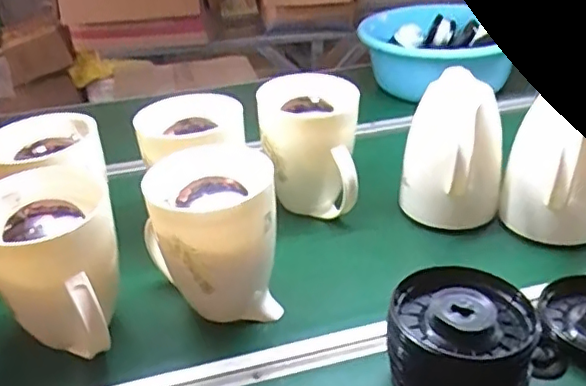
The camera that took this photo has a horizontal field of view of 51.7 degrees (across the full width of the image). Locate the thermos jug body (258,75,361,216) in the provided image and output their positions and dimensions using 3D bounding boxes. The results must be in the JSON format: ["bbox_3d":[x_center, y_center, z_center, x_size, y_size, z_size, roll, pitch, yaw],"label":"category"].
[{"bbox_3d":[0.026,-0.064,0.909,0.145,0.213,0.130,-3,30,0],"label":"thermos jug body"}]

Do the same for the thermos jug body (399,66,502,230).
[{"bbox_3d":[0.224,-0.046,0.869,0.120,0.218,0.127,-3,30,2],"label":"thermos jug body"}]

